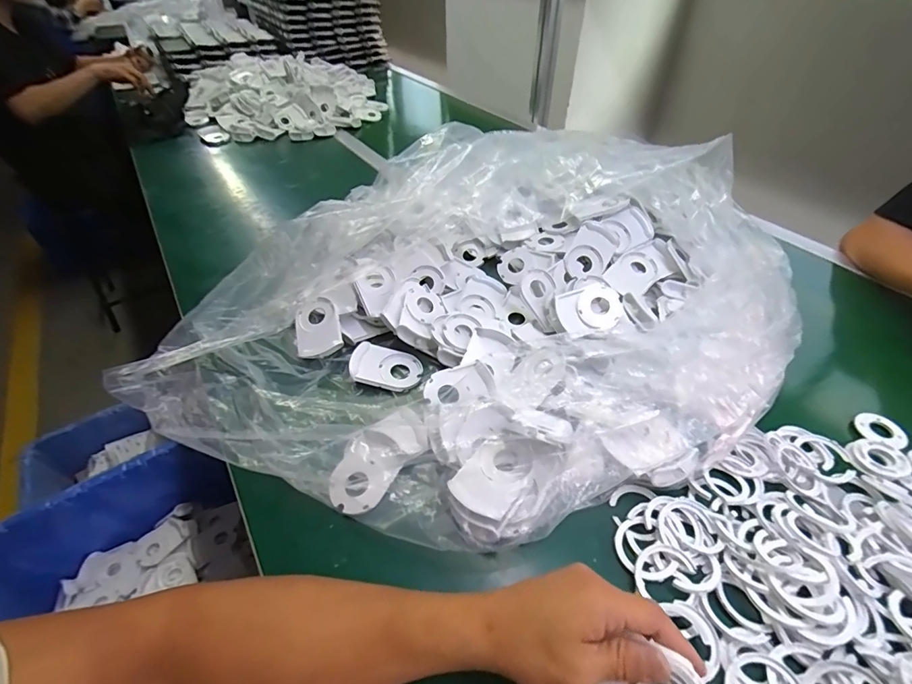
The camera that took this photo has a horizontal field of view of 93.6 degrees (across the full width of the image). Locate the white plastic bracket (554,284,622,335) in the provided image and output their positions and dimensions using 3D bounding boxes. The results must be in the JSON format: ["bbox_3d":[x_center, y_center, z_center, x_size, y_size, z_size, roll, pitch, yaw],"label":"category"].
[{"bbox_3d":[0.164,-0.039,0.527,0.076,0.015,0.057,-17,73,-1],"label":"white plastic bracket"}]

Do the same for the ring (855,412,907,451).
[{"bbox_3d":[0.450,0.093,0.452,0.041,0.008,0.044,0,44,0],"label":"ring"}]

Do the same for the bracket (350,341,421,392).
[{"bbox_3d":[-0.085,0.031,0.520,0.085,0.011,0.056,18,49,2],"label":"bracket"}]

